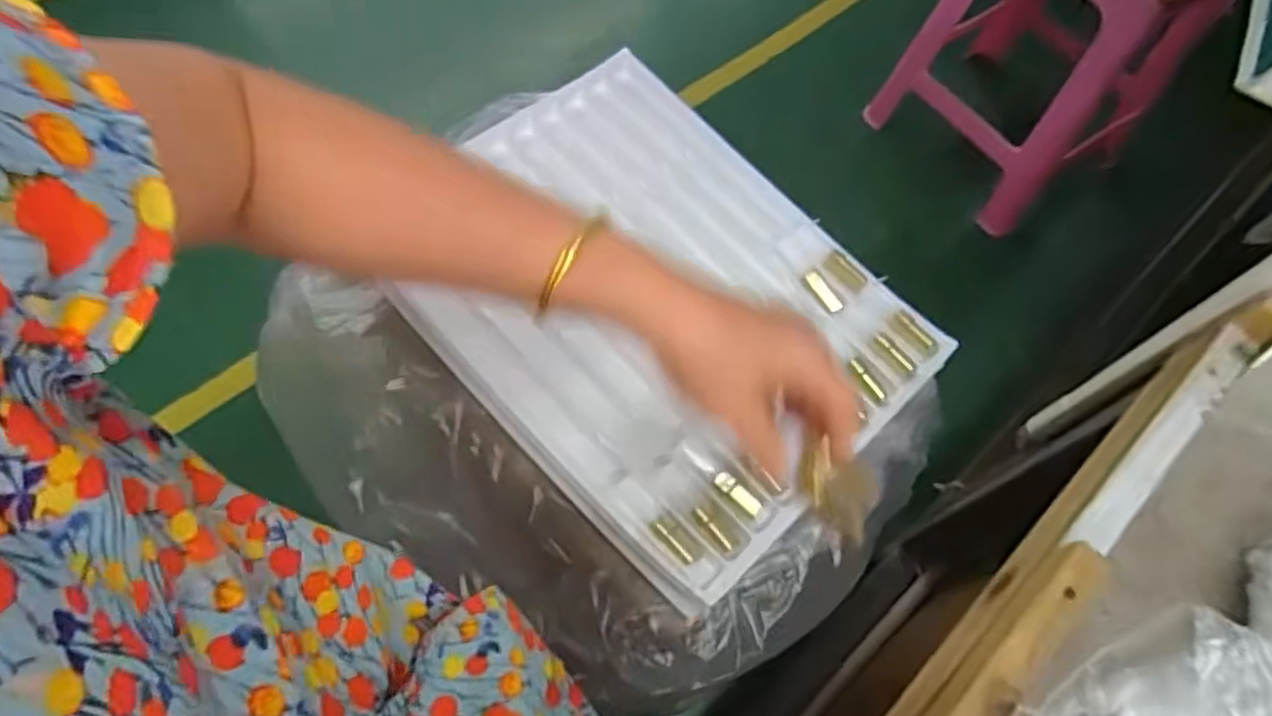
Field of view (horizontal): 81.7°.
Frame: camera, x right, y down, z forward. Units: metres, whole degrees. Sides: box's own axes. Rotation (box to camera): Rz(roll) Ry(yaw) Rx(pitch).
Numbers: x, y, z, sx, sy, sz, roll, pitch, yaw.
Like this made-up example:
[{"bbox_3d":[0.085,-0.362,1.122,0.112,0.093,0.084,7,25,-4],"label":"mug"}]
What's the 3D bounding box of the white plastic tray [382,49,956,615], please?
[{"bbox_3d":[0.013,-0.060,0.586,0.320,0.039,0.404,-39,75,-23],"label":"white plastic tray"}]

